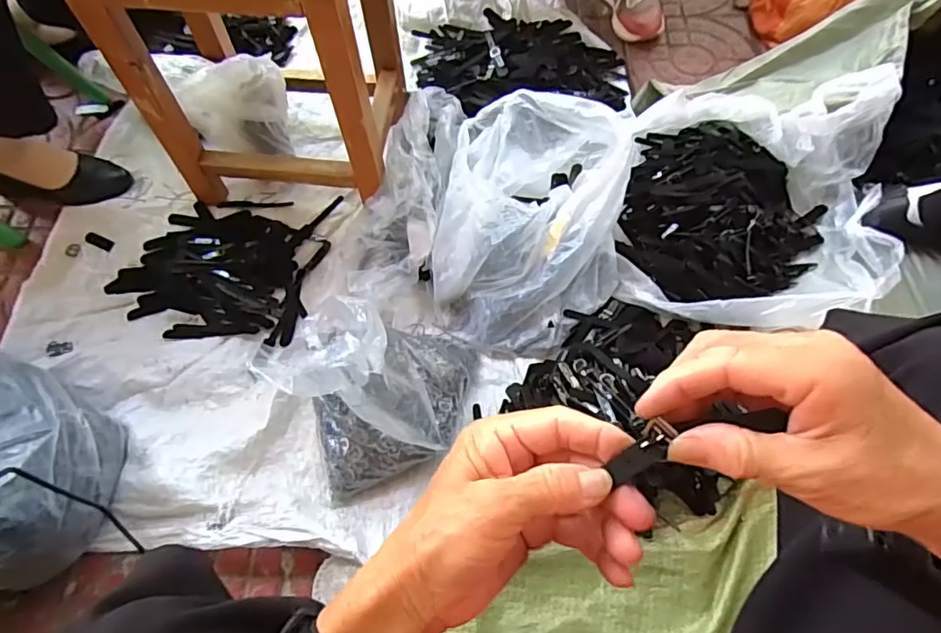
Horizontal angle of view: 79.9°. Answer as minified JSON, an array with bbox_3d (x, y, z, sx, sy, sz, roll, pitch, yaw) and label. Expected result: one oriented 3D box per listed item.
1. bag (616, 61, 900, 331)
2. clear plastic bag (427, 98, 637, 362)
[{"bbox_3d":[0.394,-0.154,0.798,0.339,0.167,0.364,12,66,8],"label":"bag"},{"bbox_3d":[0.089,-0.141,0.799,0.250,0.148,0.355,7,65,5],"label":"clear plastic bag"}]

